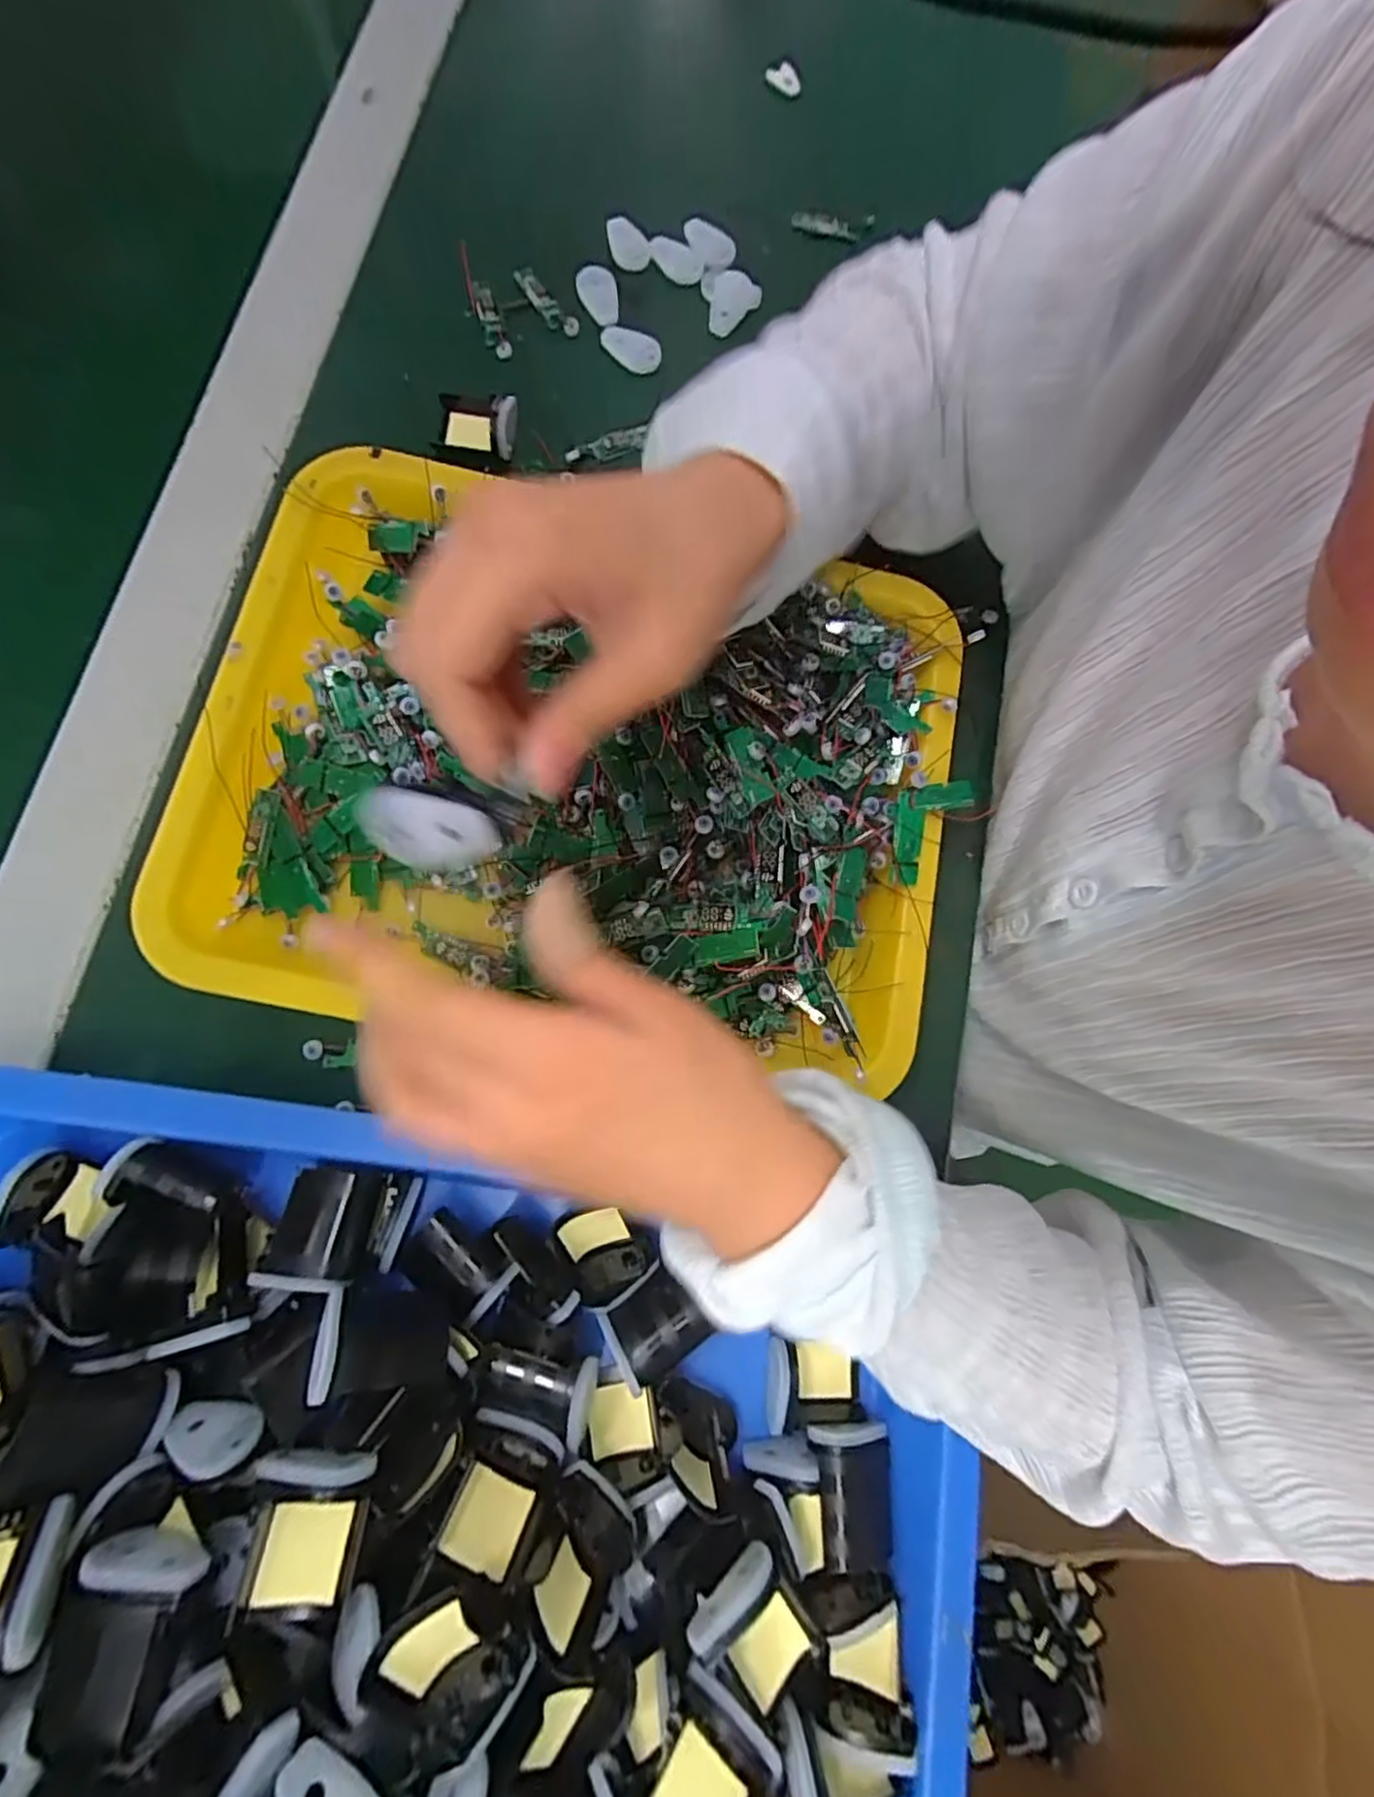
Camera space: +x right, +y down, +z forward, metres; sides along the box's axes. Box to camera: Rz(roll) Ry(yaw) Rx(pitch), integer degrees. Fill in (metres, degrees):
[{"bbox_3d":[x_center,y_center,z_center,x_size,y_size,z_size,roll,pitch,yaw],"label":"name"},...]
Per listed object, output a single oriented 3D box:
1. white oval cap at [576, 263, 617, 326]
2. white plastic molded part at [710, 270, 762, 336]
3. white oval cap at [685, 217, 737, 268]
[{"bbox_3d":[-0.051,-0.347,0.375,0.023,0.010,0.034,-5,79,-2],"label":"white oval cap"},{"bbox_3d":[0.029,-0.352,0.389,0.028,0.008,0.040,11,77,-3],"label":"white plastic molded part"},{"bbox_3d":[0.013,-0.389,0.390,0.032,0.008,0.023,28,77,1],"label":"white oval cap"}]

